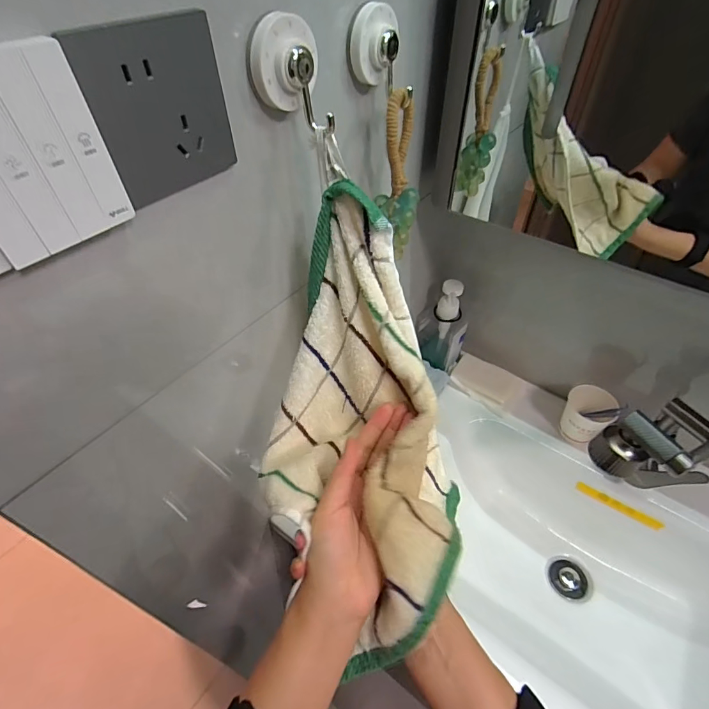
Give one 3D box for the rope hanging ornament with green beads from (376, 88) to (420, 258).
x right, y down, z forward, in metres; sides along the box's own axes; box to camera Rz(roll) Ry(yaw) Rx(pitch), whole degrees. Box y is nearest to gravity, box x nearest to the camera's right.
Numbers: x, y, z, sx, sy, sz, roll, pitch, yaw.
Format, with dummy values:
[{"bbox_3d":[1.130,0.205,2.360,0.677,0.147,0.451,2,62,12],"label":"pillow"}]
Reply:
[{"bbox_3d":[0.042,-0.173,0.427,0.046,0.157,0.042,6,47,6],"label":"rope hanging ornament with green beads"}]

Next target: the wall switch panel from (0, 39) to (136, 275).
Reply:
[{"bbox_3d":[-0.158,-0.088,0.196,0.009,0.083,0.085,31,54,27],"label":"wall switch panel"}]

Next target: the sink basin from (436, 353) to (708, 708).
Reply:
[{"bbox_3d":[0.372,0.349,0.612,0.706,0.178,0.457,29,53,25],"label":"sink basin"}]

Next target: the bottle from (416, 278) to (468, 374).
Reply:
[{"bbox_3d":[0.158,-0.053,0.750,0.080,0.175,0.056,26,52,24],"label":"bottle"}]

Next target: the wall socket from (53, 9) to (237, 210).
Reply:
[{"bbox_3d":[-0.110,-0.142,0.246,0.007,0.085,0.086,23,51,21],"label":"wall socket"}]

